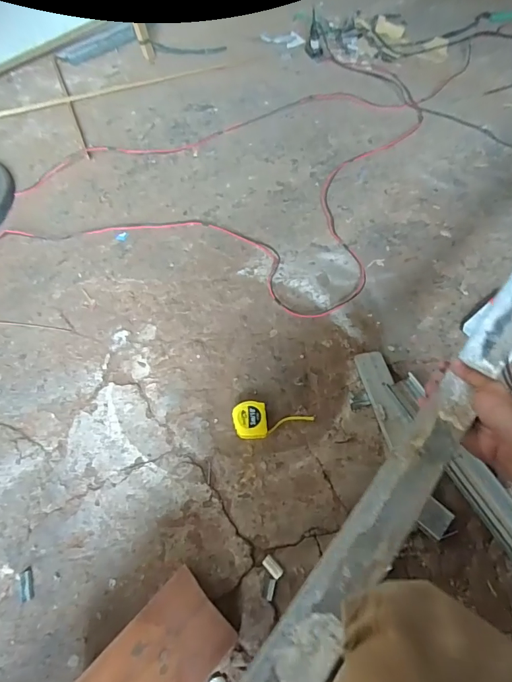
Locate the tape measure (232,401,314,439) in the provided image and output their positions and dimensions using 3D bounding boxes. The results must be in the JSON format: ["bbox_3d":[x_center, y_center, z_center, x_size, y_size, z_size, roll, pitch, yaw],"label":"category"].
[{"bbox_3d":[0.030,0.144,0.702,0.137,0.034,0.063,1,57,6],"label":"tape measure"}]

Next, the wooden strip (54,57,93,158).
[{"bbox_3d":[-0.649,-0.836,1.376,0.014,0.012,0.773,-22,58,-9],"label":"wooden strip"}]

